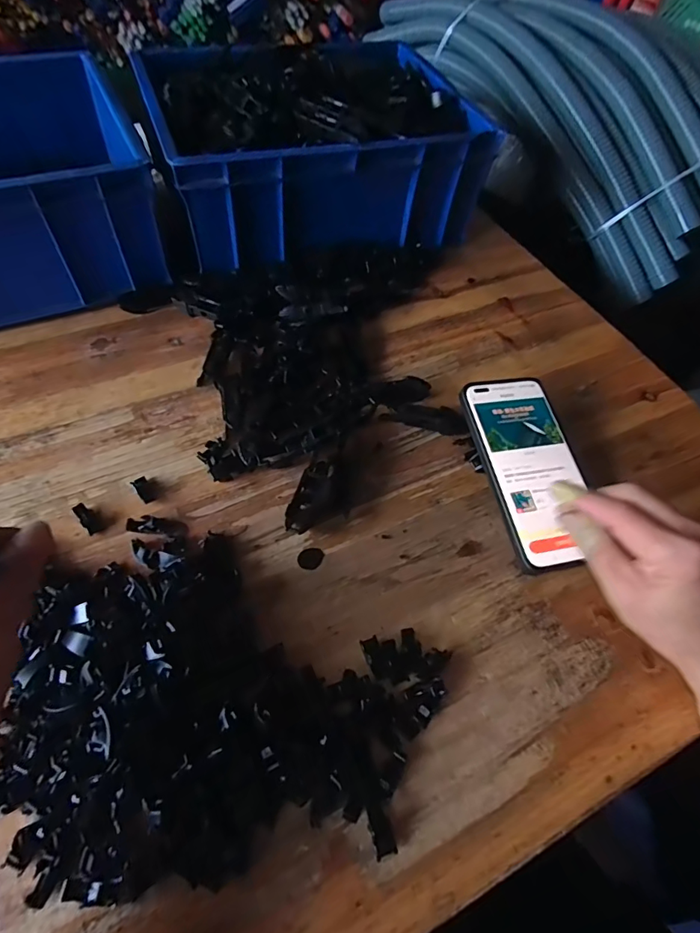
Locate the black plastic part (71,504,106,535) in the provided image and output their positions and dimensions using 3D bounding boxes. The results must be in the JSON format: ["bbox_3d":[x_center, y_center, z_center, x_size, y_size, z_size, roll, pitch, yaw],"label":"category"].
[{"bbox_3d":[-0.190,0.038,0.349,0.026,0.007,0.012,40,62,20],"label":"black plastic part"}]

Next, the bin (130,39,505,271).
[{"bbox_3d":[-0.040,-0.352,0.541,0.331,0.149,0.244,-17,59,-16],"label":"bin"}]

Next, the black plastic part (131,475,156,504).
[{"bbox_3d":[-0.157,0.018,0.367,0.011,0.005,0.024,-35,65,-25],"label":"black plastic part"}]

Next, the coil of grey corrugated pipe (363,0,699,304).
[{"bbox_3d":[0.311,-0.542,0.733,0.196,0.202,0.710,-26,62,-21],"label":"coil of grey corrugated pipe"}]

